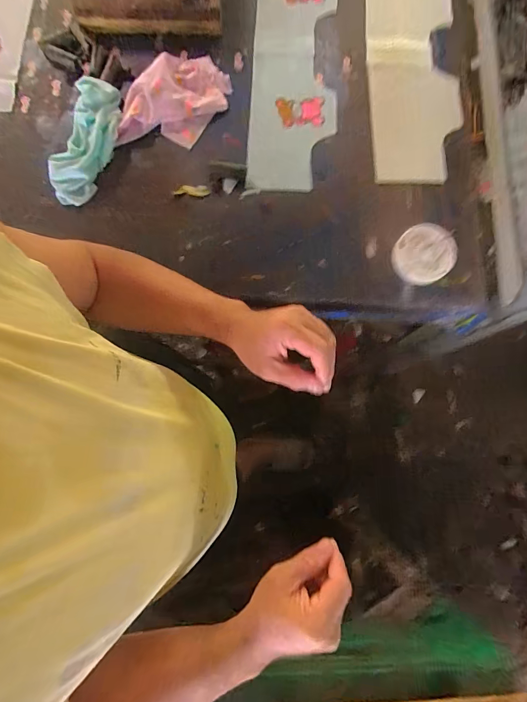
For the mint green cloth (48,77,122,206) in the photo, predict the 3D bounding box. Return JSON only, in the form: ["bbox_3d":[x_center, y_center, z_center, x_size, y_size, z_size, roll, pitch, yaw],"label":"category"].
[{"bbox_3d":[-0.298,-0.358,0.621,0.083,0.036,0.219,12,79,2],"label":"mint green cloth"}]

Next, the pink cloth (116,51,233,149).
[{"bbox_3d":[-0.152,-0.435,0.628,0.127,0.043,0.216,35,80,6],"label":"pink cloth"}]

